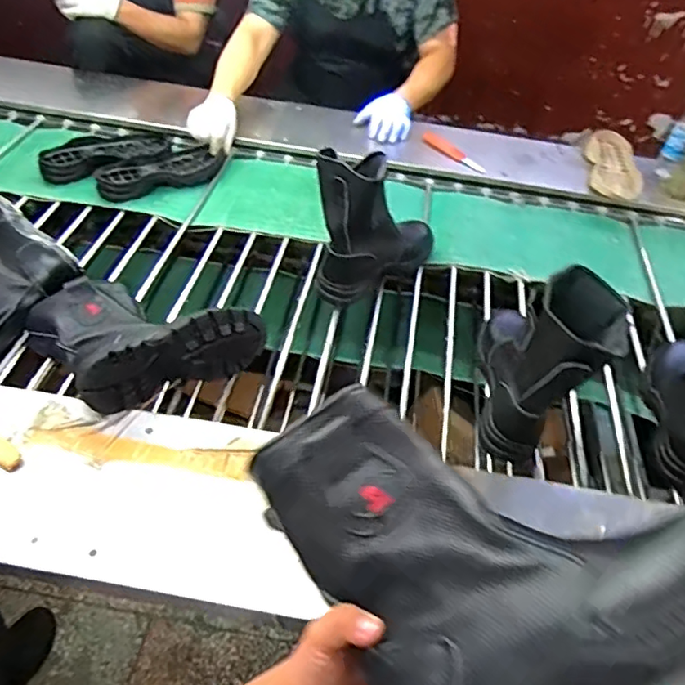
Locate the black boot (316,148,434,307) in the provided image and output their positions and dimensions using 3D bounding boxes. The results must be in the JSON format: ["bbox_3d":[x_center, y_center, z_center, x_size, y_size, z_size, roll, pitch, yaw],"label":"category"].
[{"bbox_3d":[0.061,-0.239,1.046,0.262,0.255,0.117,-32,57,-29],"label":"black boot"}]

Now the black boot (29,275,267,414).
[{"bbox_3d":[-0.316,-0.031,0.908,0.271,0.112,0.251,-32,57,-29],"label":"black boot"}]

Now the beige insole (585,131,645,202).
[{"bbox_3d":[0.687,-0.464,1.455,0.127,0.026,0.332,13,47,8],"label":"beige insole"}]

